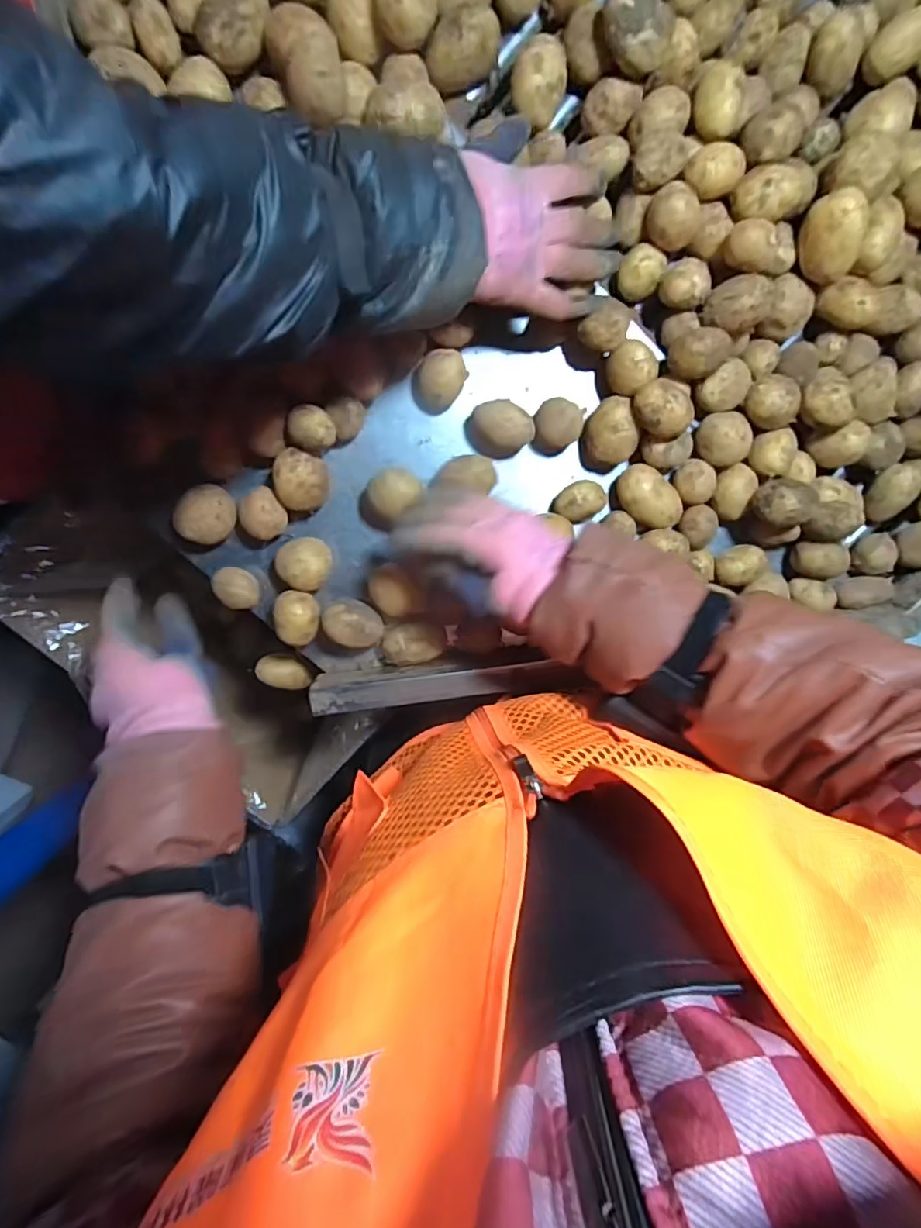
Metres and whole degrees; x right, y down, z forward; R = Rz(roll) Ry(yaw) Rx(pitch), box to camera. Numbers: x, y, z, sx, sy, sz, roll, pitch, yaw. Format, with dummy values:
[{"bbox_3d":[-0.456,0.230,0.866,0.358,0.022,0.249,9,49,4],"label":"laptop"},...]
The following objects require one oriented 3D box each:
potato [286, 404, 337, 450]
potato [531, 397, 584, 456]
[{"bbox_3d":[-0.124,-0.156,0.461,0.039,0.026,0.035,0,98,-3],"label":"potato"},{"bbox_3d":[0.085,-0.169,0.496,0.045,0.029,0.041,0,98,-3],"label":"potato"}]

